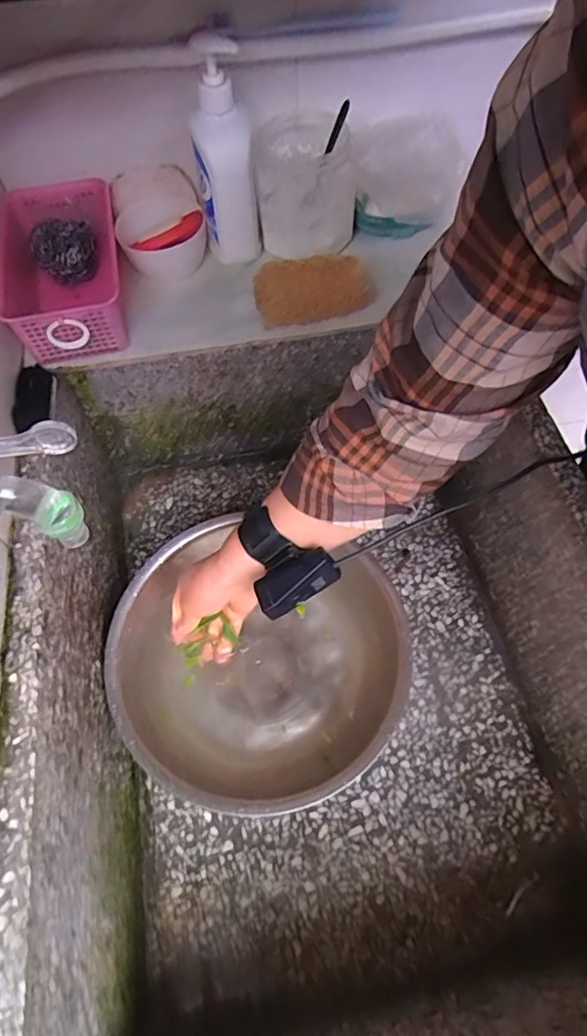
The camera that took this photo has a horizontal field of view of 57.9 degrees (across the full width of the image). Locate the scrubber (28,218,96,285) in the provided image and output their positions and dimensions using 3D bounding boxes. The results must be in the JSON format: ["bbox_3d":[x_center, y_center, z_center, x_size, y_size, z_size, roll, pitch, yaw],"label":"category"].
[{"bbox_3d":[-0.234,-0.274,0.547,0.064,0.046,0.051,-24,63,-12],"label":"scrubber"}]

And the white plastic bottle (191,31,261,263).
[{"bbox_3d":[-0.070,-0.352,0.532,0.054,0.177,0.071,-11,61,-5],"label":"white plastic bottle"}]

